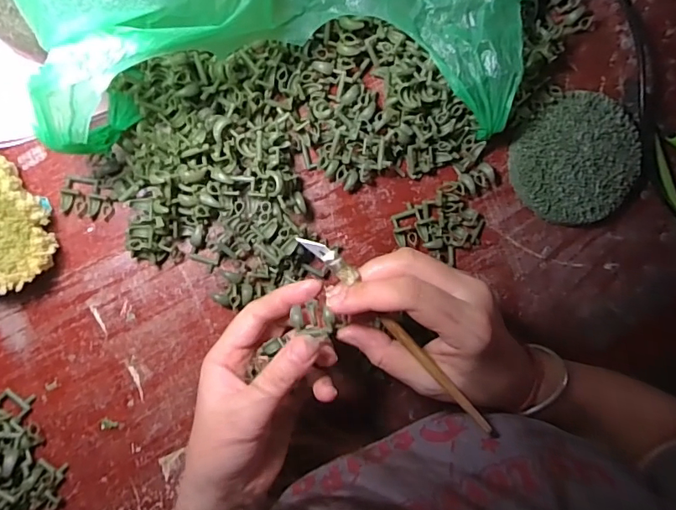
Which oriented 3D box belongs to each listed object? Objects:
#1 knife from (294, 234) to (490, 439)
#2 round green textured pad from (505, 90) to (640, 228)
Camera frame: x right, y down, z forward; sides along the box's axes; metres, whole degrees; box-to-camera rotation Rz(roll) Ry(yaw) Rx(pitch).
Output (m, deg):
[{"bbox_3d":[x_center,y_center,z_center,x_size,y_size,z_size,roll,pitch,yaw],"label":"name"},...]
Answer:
[{"bbox_3d":[0.035,0.046,0.283,0.011,0.007,0.156,-43,90,-4],"label":"knife"},{"bbox_3d":[0.194,-0.077,0.390,0.102,0.019,0.098,-1,95,-9],"label":"round green textured pad"}]

